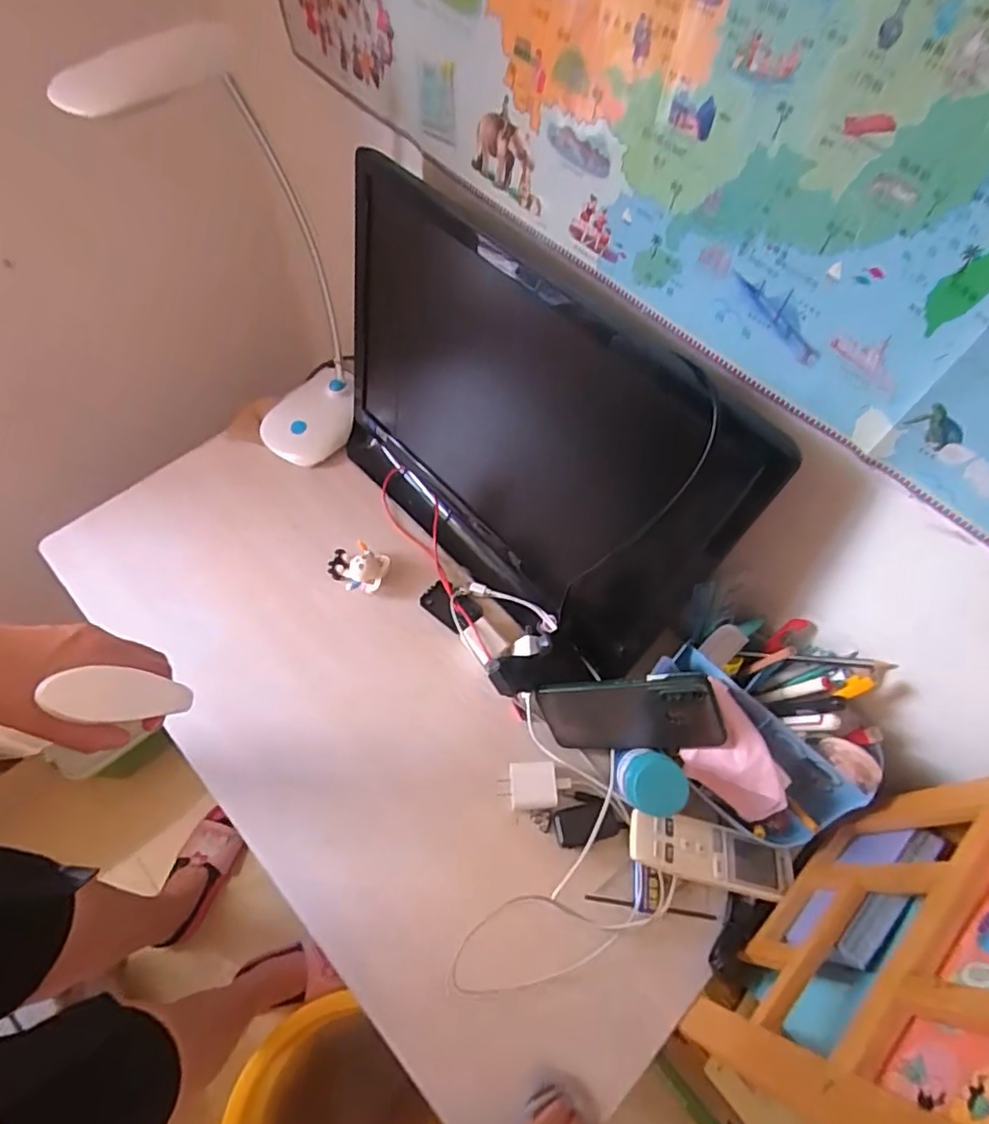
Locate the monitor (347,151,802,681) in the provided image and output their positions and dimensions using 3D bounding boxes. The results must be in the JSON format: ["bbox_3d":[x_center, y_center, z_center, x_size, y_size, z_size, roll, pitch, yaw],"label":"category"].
[{"bbox_3d":[0.016,-0.112,0.589,0.436,0.367,0.124,39,62,14],"label":"monitor"}]

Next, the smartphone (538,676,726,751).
[{"bbox_3d":[0.123,0.143,0.552,0.159,0.084,0.008,-12,27,30],"label":"smartphone"}]

